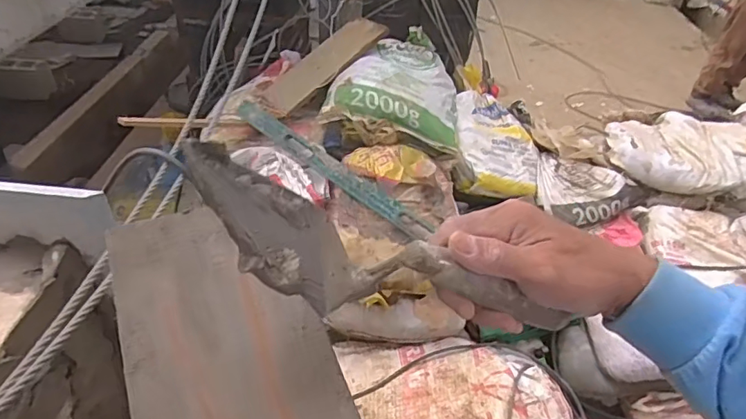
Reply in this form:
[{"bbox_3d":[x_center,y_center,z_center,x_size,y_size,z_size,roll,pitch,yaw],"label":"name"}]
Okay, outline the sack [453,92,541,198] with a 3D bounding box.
[{"bbox_3d":[0.445,-0.252,1.868,0.306,0.162,0.460,5,39,1],"label":"sack"}]

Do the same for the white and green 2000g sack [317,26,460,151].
[{"bbox_3d":[0.104,-0.448,1.797,0.432,0.155,0.584,10,40,7],"label":"white and green 2000g sack"}]

